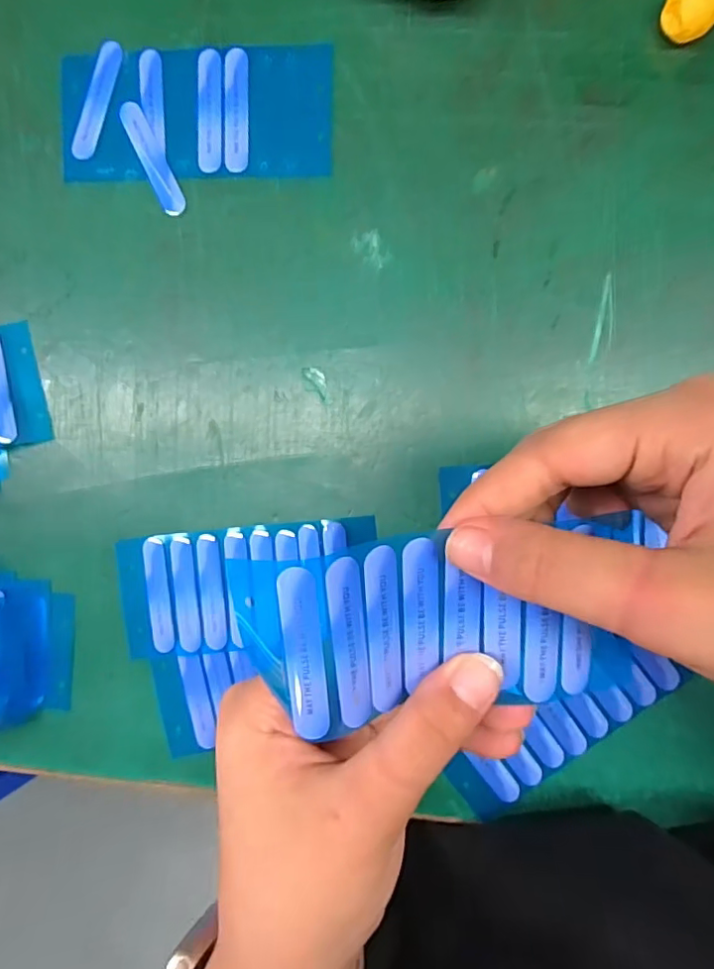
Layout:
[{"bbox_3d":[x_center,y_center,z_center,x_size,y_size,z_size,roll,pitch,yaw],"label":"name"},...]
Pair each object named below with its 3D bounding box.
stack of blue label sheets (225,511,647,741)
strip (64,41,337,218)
[{"bbox_3d":[0.022,0.040,0.157,0.108,0.010,0.053,-4,103,-11],"label":"stack of blue label sheets"},{"bbox_3d":[-0.071,-0.157,0.242,0.119,0.004,0.064,4,93,4],"label":"strip"}]

